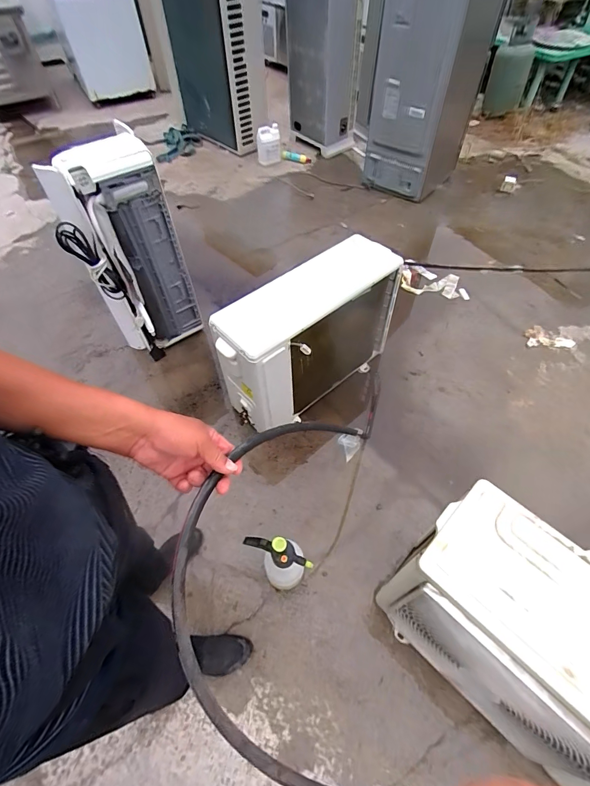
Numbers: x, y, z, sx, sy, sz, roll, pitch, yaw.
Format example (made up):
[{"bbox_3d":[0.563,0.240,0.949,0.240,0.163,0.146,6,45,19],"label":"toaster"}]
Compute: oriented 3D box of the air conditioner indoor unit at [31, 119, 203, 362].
[{"bbox_3d":[-0.690,-0.534,1.615,0.406,0.859,0.263,-37,63,-24],"label":"air conditioner indoor unit"}]

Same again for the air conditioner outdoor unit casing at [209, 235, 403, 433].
[{"bbox_3d":[0.067,-0.230,1.547,0.796,0.532,0.290,-39,62,-23],"label":"air conditioner outdoor unit casing"}]

